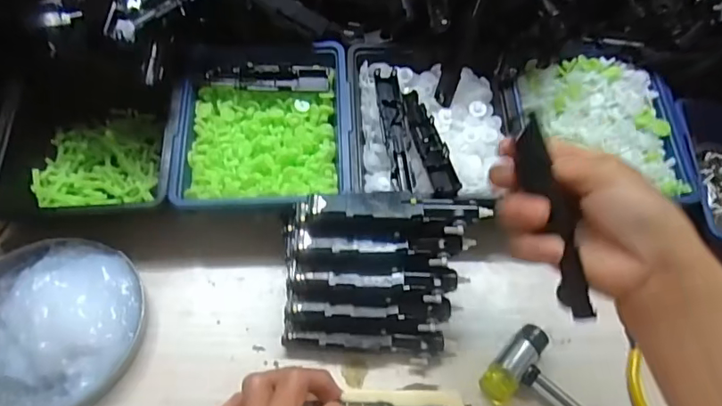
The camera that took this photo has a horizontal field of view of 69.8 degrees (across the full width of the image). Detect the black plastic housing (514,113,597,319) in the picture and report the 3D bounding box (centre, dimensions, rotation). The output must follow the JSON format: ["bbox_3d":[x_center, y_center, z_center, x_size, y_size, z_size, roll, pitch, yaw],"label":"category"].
[{"bbox_3d":[0.109,0.008,0.290,0.016,0.013,0.113,-14,85,-12],"label":"black plastic housing"}]

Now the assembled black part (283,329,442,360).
[{"bbox_3d":[0.002,0.106,0.392,0.119,0.020,0.018,2,56,-1],"label":"assembled black part"}]

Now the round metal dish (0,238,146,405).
[{"bbox_3d":[-0.243,0.087,0.384,0.145,0.038,0.143,1,56,-2],"label":"round metal dish"}]

